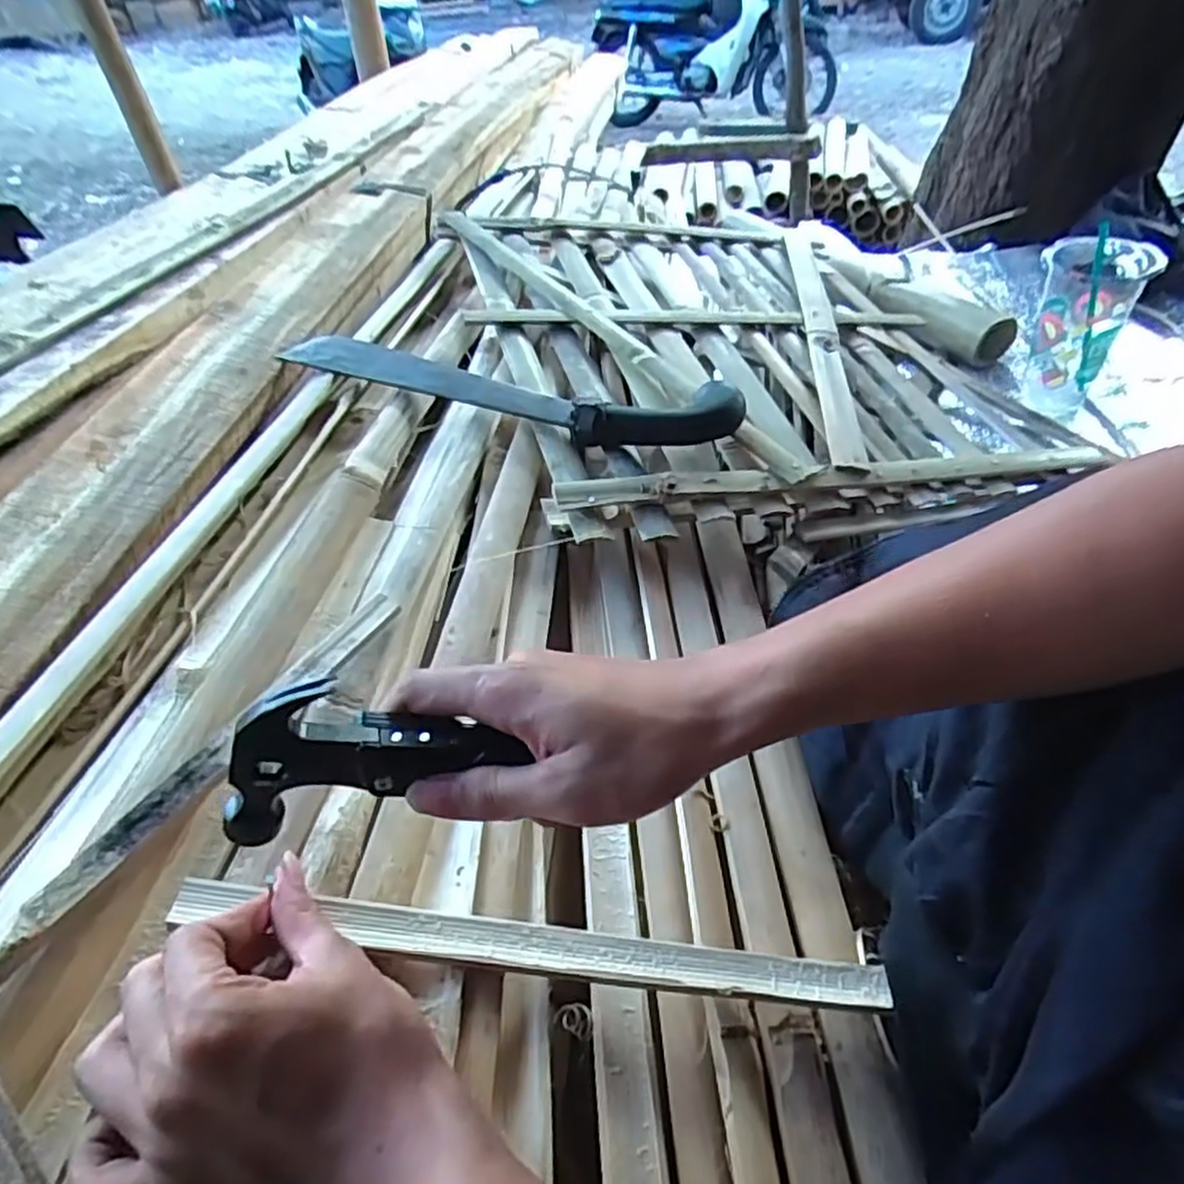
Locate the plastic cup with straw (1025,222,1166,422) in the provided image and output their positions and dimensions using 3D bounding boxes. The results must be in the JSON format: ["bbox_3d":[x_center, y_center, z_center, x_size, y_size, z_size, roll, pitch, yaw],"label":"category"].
[{"bbox_3d":[0.483,-0.263,0.727,0.089,0.161,0.076,21,48,27],"label":"plastic cup with straw"}]

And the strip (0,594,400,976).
[{"bbox_3d":[-0.174,0.074,0.352,0.016,0.007,0.238,37,47,2],"label":"strip"}]

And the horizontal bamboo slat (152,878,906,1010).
[{"bbox_3d":[-0.018,0.163,0.338,0.324,0.010,0.022,11,41,-7],"label":"horizontal bamboo slat"}]

